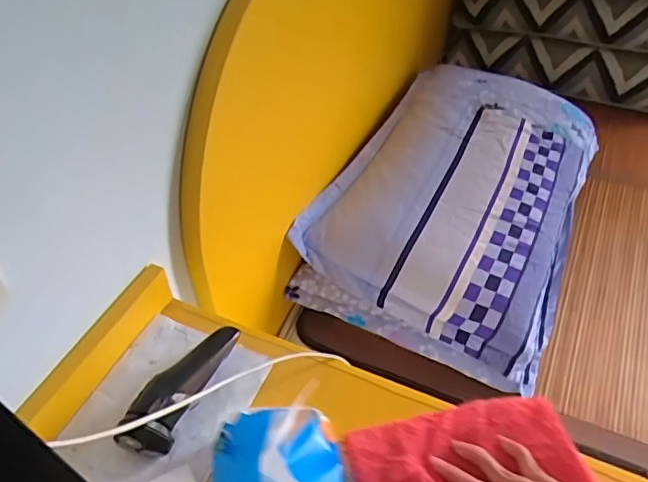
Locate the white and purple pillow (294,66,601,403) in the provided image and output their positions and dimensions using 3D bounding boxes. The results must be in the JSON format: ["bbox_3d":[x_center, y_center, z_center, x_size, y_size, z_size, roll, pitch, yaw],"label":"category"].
[{"bbox_3d":[0.260,-0.094,1.084,0.424,0.185,0.656,18,50,16],"label":"white and purple pillow"}]

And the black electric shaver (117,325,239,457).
[{"bbox_3d":[-0.135,0.140,0.549,0.042,0.046,0.152,18,37,17],"label":"black electric shaver"}]

